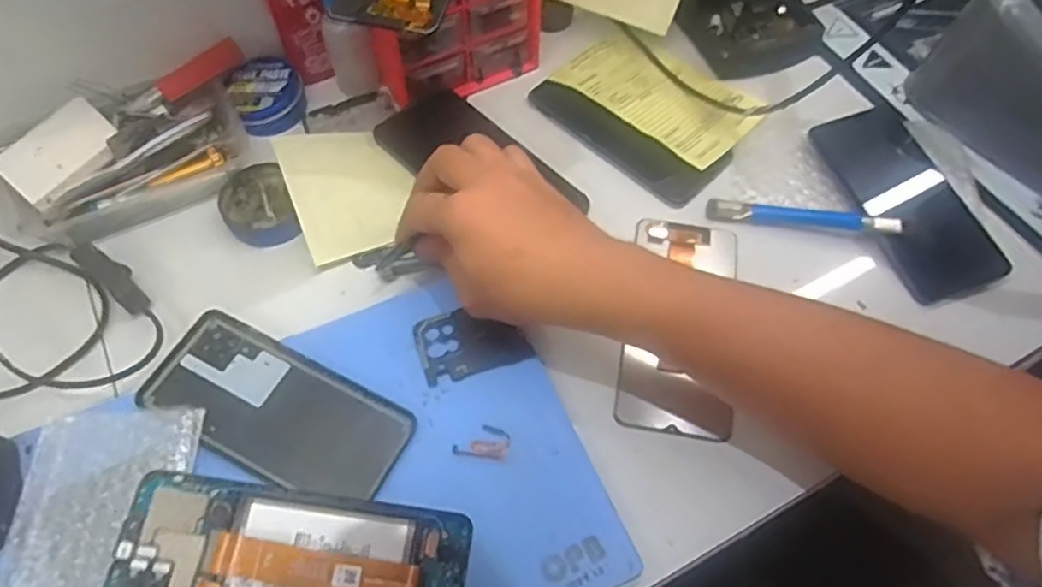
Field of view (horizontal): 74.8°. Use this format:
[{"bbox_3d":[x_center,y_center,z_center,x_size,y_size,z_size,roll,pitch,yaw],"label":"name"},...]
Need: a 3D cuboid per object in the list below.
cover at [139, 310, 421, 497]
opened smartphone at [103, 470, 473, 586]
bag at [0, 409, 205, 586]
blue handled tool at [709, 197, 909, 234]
[{"bbox_3d":[-0.152,0.070,0.422,0.168,0.011,0.073,24,64,13],"label":"cover"},{"bbox_3d":[-0.105,0.126,0.311,0.159,0.013,0.071,5,61,2],"label":"opened smartphone"},{"bbox_3d":[-0.229,0.145,0.363,0.088,0.032,0.166,-4,61,-2],"label":"bag"},{"bbox_3d":[0.202,-0.056,0.490,0.130,0.015,0.016,9,62,5],"label":"blue handled tool"}]

